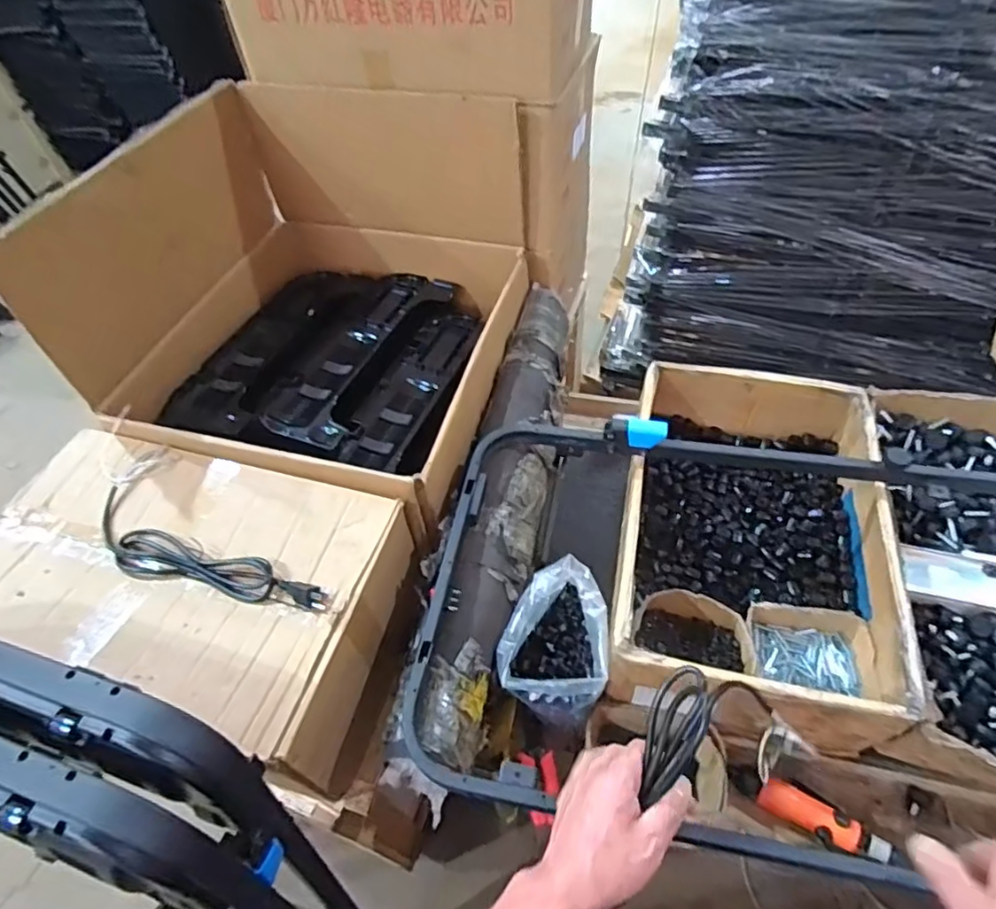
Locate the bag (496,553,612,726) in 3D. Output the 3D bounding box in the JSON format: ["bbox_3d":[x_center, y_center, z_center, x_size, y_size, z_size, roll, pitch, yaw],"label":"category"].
[{"bbox_3d":[0.087,0.244,0.791,0.134,0.107,0.186,17,55,19],"label":"bag"}]

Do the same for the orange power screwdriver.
[{"bbox_3d":[0.412,0.458,0.744,0.157,0.038,0.038,20,56,21],"label":"orange power screwdriver"}]

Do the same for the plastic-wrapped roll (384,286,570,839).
[{"bbox_3d":[0.018,0.029,0.908,0.122,0.093,0.873,6,52,11],"label":"plastic-wrapped roll"}]

